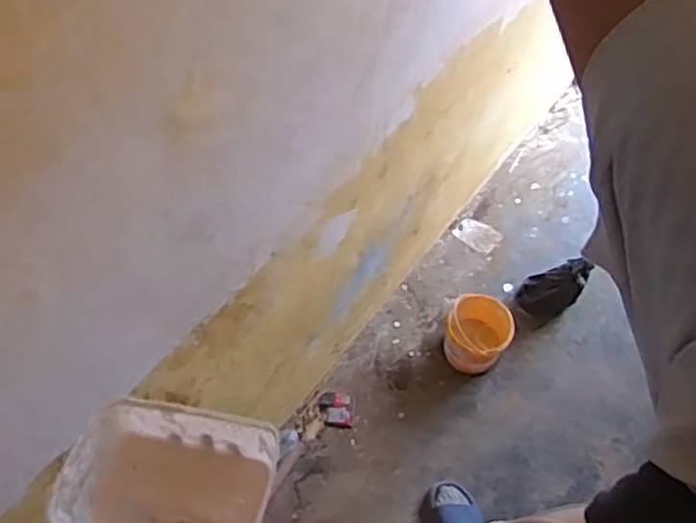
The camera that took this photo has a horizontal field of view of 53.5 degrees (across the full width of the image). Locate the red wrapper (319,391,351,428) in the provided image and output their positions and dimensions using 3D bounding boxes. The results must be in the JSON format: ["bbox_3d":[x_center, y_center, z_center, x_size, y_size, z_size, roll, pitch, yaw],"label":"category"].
[{"bbox_3d":[-0.033,0.380,1.771,0.079,0.012,0.091,0,61,1],"label":"red wrapper"}]

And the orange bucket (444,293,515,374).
[{"bbox_3d":[0.333,0.178,1.777,0.165,0.164,0.183,35,67,19],"label":"orange bucket"}]

